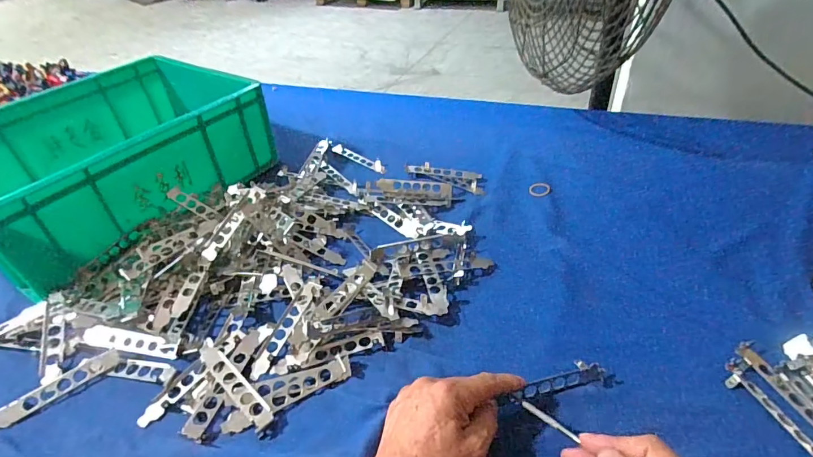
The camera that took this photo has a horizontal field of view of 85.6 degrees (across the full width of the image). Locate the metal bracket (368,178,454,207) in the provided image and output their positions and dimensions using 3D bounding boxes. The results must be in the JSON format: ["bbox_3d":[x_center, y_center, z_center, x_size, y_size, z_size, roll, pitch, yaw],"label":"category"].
[{"bbox_3d":[0.004,-0.057,0.663,0.128,0.019,0.042,5,43,10],"label":"metal bracket"}]

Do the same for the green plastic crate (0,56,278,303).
[{"bbox_3d":[-0.458,-0.118,0.673,0.303,0.131,0.389,23,49,28],"label":"green plastic crate"}]

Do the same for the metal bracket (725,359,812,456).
[{"bbox_3d":[0.319,0.163,0.367,0.030,0.007,0.119,-12,42,-8],"label":"metal bracket"}]

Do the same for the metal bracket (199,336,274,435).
[{"bbox_3d":[-0.172,0.151,0.434,0.131,0.013,0.021,31,53,33],"label":"metal bracket"}]

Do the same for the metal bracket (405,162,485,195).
[{"bbox_3d":[0.063,-0.085,0.697,0.130,0.017,0.035,17,46,22],"label":"metal bracket"}]

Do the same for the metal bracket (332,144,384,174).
[{"bbox_3d":[-0.080,-0.122,0.756,0.114,0.013,0.026,27,51,30],"label":"metal bracket"}]

